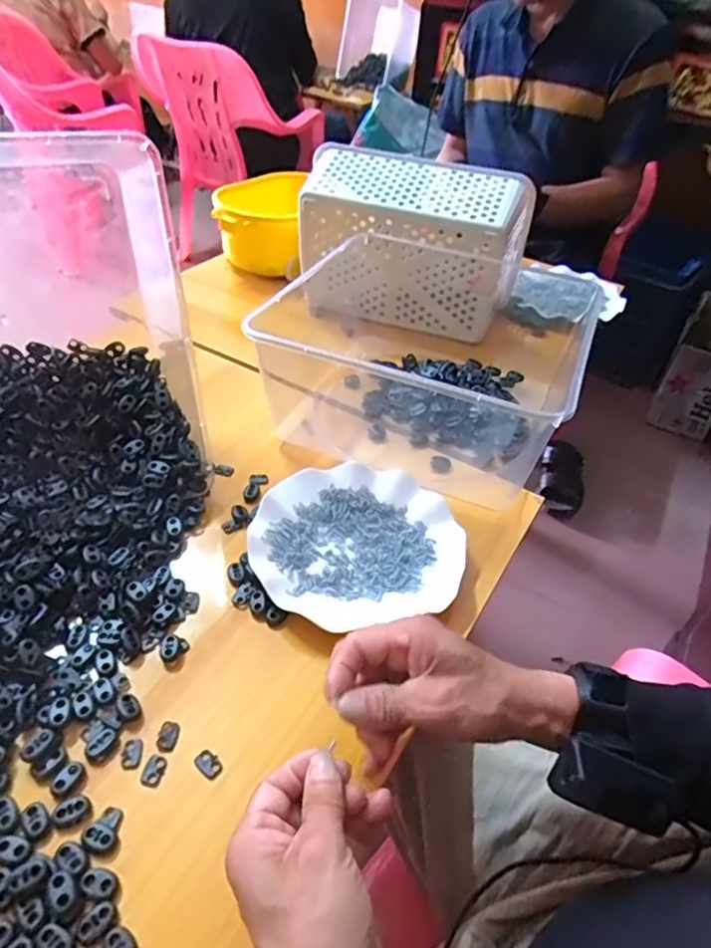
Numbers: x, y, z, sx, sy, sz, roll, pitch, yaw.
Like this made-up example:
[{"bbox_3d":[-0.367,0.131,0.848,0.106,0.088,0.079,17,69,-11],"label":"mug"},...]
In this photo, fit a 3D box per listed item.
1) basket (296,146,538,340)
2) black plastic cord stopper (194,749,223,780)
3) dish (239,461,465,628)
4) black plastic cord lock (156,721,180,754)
[{"bbox_3d":[0.074,-0.308,0.800,0.279,0.188,0.128,17,43,14],"label":"basket"},{"bbox_3d":[-0.096,0.189,0.385,0.019,0.004,0.013,28,52,23],"label":"black plastic cord stopper"},{"bbox_3d":[0.002,0.058,0.521,0.182,0.032,0.165,-11,47,-11],"label":"dish"},{"bbox_3d":[-0.126,0.177,0.395,0.013,0.004,0.021,-1,46,-2],"label":"black plastic cord lock"}]

